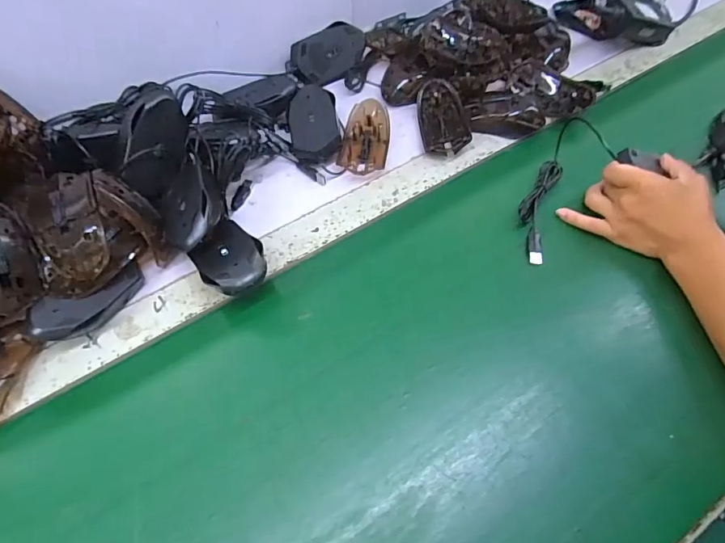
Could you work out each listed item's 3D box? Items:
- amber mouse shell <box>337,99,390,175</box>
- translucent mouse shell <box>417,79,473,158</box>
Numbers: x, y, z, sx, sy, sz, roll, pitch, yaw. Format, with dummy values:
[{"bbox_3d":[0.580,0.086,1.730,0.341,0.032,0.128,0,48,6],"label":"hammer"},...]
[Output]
[{"bbox_3d":[0.004,-0.171,0.581,0.058,0.033,0.100,6,58,4],"label":"amber mouse shell"},{"bbox_3d":[0.104,-0.200,0.595,0.059,0.034,0.118,-3,58,-1],"label":"translucent mouse shell"}]

